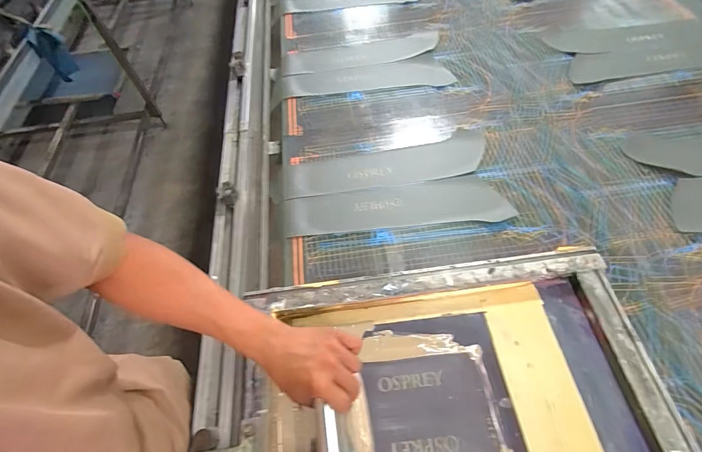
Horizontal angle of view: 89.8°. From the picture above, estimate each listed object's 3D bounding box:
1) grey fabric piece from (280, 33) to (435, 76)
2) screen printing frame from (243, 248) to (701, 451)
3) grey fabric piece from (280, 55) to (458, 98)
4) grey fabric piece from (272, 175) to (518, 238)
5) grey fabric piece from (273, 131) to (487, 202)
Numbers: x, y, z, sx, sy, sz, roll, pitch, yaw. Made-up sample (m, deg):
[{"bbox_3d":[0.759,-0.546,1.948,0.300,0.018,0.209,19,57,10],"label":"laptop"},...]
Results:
[{"bbox_3d":[0.025,-0.457,0.932,0.412,0.014,0.122,-6,57,1],"label":"grey fabric piece"},{"bbox_3d":[0.132,0.248,0.472,0.550,0.033,0.400,-8,57,0],"label":"screen printing frame"},{"bbox_3d":[0.035,-0.369,0.880,0.409,0.013,0.105,-6,57,1],"label":"grey fabric piece"},{"bbox_3d":[0.065,-0.036,0.667,0.435,0.006,0.098,-5,57,1],"label":"grey fabric piece"},{"bbox_3d":[0.063,-0.117,0.716,0.439,0.008,0.108,-12,57,-3],"label":"grey fabric piece"}]

